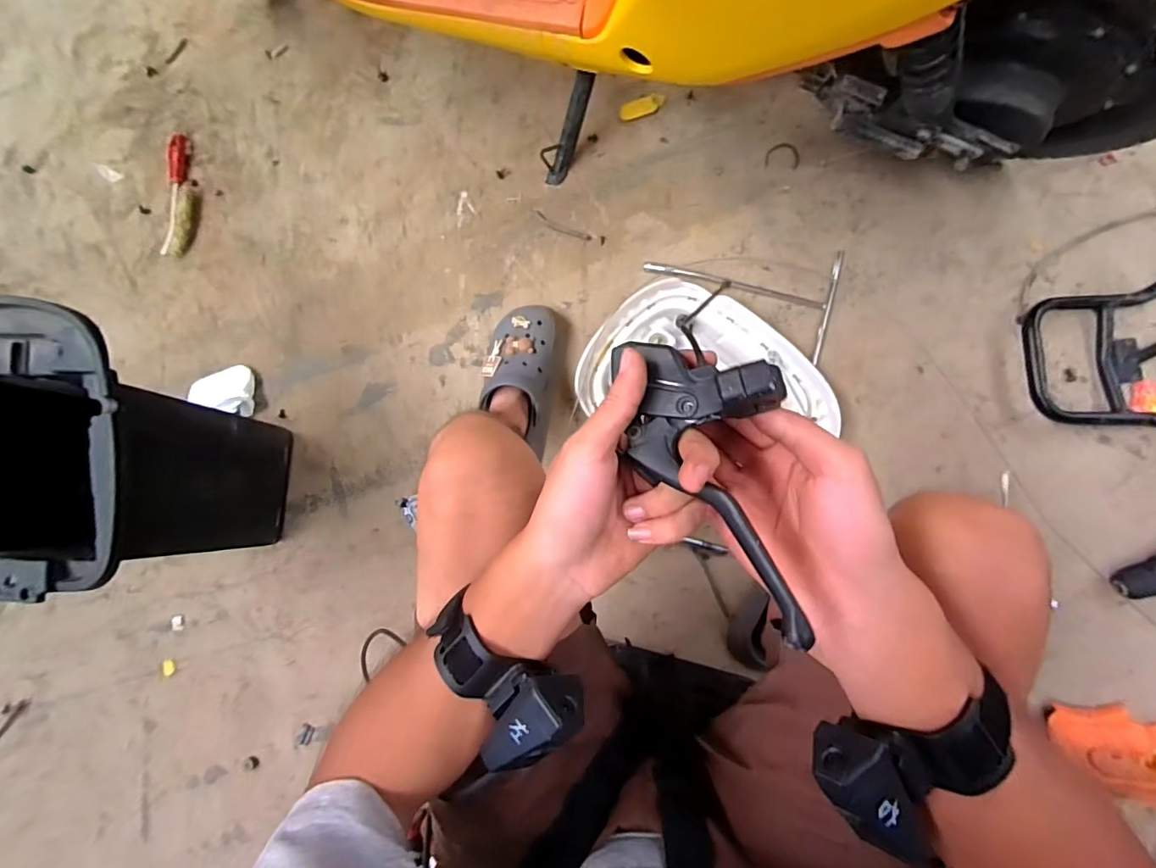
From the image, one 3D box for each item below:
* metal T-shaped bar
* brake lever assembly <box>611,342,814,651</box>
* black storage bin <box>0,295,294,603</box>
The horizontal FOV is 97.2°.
[{"bbox_3d":[0.240,-0.223,0.764,0.279,0.012,0.166,16,87,9],"label":"metal T-shaped bar"},{"bbox_3d":[0.081,0.011,0.252,0.082,0.045,0.152,-52,51,22],"label":"brake lever assembly"},{"bbox_3d":[-0.545,0.029,0.651,0.220,0.328,0.284,8,85,8],"label":"black storage bin"}]

